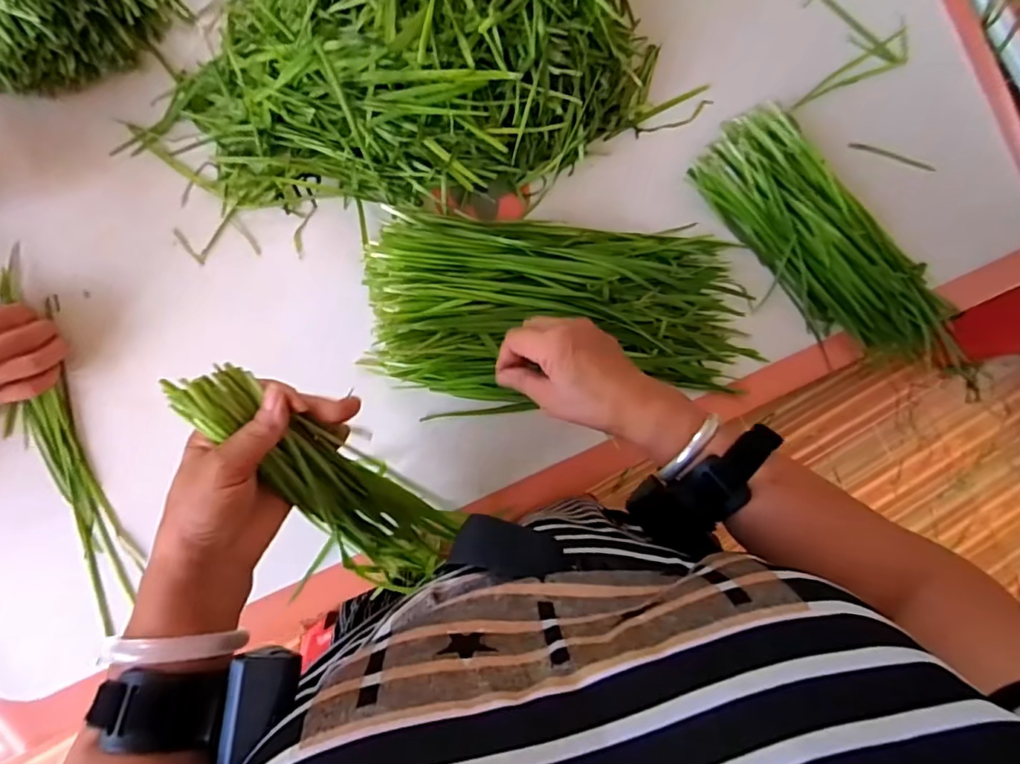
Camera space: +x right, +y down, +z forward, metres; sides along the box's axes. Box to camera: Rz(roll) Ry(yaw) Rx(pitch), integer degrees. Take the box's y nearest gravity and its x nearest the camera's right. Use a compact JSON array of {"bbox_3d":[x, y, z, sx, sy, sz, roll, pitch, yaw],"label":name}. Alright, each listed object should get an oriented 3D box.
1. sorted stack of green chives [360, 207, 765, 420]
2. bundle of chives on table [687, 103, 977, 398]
[{"bbox_3d":[0.062,-0.067,0.519,0.367,0.076,0.178,1,84,-8],"label":"sorted stack of green chives"},{"bbox_3d":[0.351,-0.122,0.581,0.373,0.035,0.121,43,81,-2],"label":"bundle of chives on table"}]

